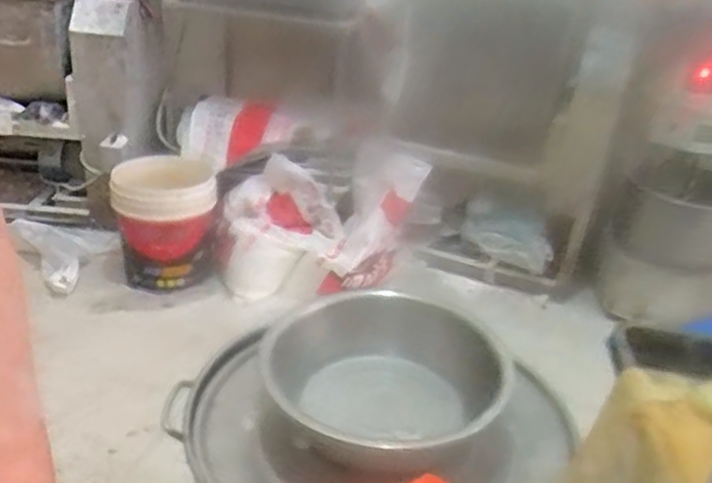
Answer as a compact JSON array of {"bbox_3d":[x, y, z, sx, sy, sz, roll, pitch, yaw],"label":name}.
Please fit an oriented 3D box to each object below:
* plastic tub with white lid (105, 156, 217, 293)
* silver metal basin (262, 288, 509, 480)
[{"bbox_3d":[-0.516,-0.003,1.780,0.270,0.353,0.238,-5,29,-19],"label":"plastic tub with white lid"},{"bbox_3d":[0.022,0.208,0.872,0.269,0.150,0.285,4,27,-2],"label":"silver metal basin"}]

